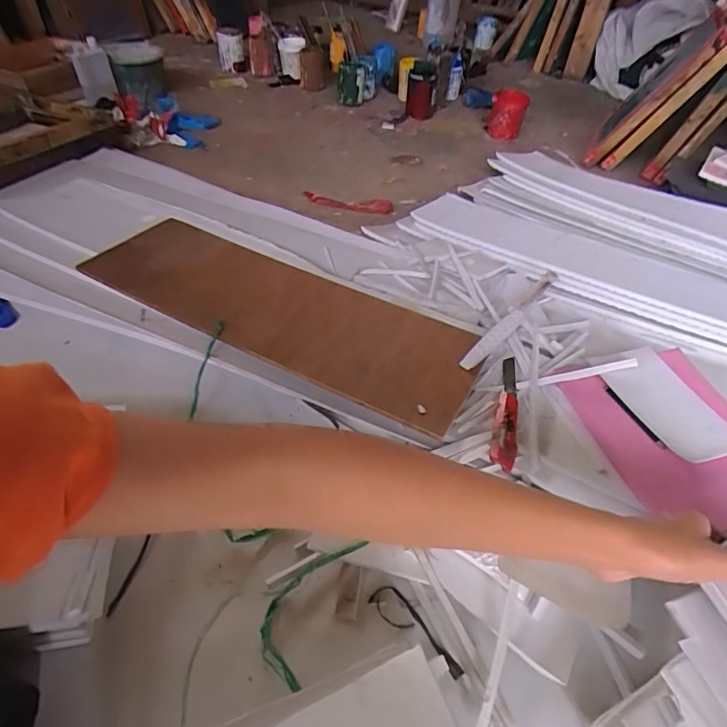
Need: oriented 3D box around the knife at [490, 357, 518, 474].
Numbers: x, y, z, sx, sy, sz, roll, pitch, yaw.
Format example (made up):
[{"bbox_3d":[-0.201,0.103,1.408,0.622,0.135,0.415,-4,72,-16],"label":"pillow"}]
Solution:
[{"bbox_3d":[0.198,0.062,0.644,0.030,0.023,0.210,15,47,11],"label":"knife"}]

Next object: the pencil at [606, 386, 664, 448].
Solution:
[{"bbox_3d":[0.368,0.072,0.645,0.009,0.006,0.107,-16,50,-17],"label":"pencil"}]

